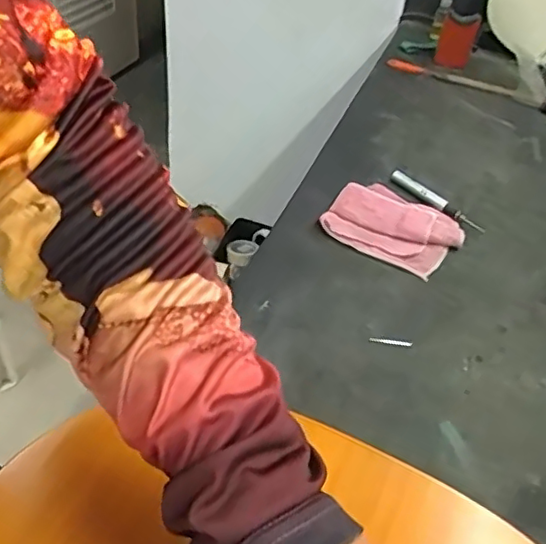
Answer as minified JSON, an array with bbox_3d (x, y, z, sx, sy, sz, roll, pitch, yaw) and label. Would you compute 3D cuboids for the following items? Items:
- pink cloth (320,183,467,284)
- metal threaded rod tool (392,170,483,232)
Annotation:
[{"bbox_3d":[0.155,-0.062,0.766,0.161,0.022,0.119,28,47,22],"label":"pink cloth"},{"bbox_3d":[0.220,-0.097,0.816,0.014,0.014,0.157,-25,51,-30],"label":"metal threaded rod tool"}]

